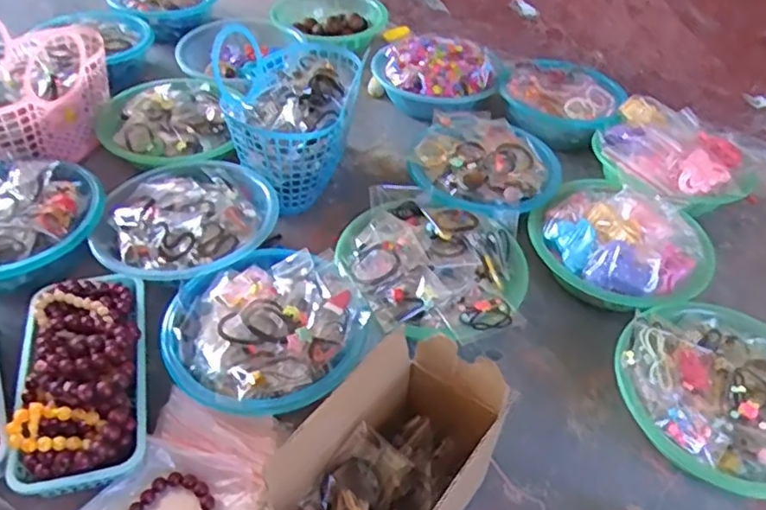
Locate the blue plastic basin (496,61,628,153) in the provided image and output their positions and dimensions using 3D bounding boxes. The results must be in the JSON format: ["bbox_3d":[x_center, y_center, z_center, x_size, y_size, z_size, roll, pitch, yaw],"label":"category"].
[{"bbox_3d":[0.317,-0.280,1.116,0.198,0.078,0.180,2,45,-2],"label":"blue plastic basin"}]

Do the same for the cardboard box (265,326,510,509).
[{"bbox_3d":[0.008,0.197,0.566,0.130,0.173,0.196,26,49,21],"label":"cardboard box"}]

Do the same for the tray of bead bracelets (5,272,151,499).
[{"bbox_3d":[-0.327,0.115,0.676,0.132,0.064,0.252,-10,46,-13],"label":"tray of bead bracelets"}]

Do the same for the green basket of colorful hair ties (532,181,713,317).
[{"bbox_3d":[0.320,-0.019,0.846,0.198,0.073,0.227,-28,53,-29],"label":"green basket of colorful hair ties"}]

